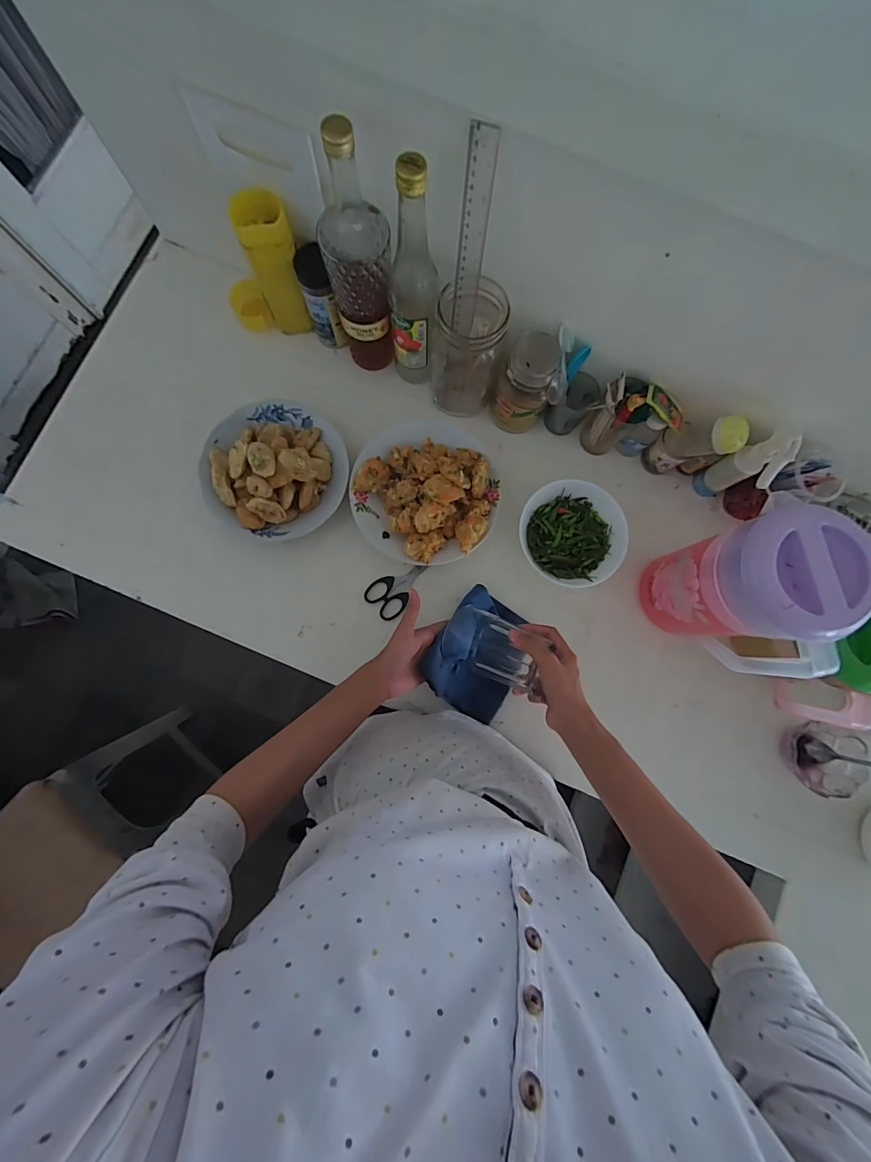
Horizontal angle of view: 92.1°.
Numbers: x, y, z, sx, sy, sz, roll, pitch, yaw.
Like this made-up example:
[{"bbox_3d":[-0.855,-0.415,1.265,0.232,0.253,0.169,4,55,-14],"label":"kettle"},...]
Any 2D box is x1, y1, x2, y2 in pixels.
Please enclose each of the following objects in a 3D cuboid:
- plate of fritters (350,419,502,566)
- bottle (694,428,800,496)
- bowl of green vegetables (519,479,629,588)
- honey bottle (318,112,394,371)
[{"bbox_3d":[-0.013,-0.126,0.578,0.200,0.078,0.198,0,83,-1],"label":"plate of fritters"},{"bbox_3d":[0.402,-0.142,0.549,0.033,0.157,0.055,-22,84,-4],"label":"bottle"},{"bbox_3d":[0.187,-0.063,0.590,0.136,0.052,0.144,0,83,-1],"label":"bowl of green vegetables"},{"bbox_3d":[-0.091,-0.365,0.500,0.074,0.280,0.067,-11,83,-3],"label":"honey bottle"}]

